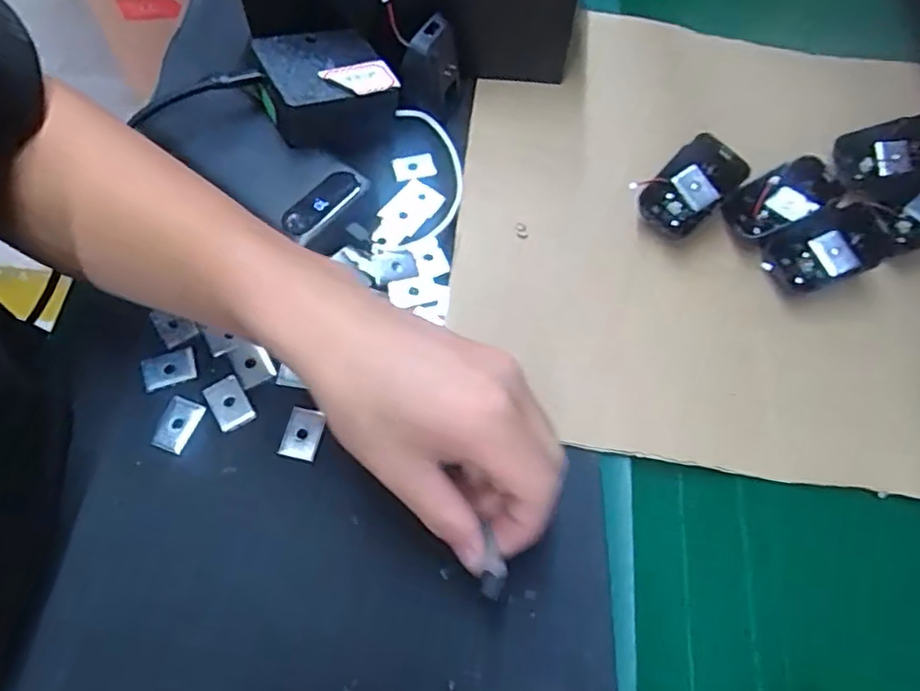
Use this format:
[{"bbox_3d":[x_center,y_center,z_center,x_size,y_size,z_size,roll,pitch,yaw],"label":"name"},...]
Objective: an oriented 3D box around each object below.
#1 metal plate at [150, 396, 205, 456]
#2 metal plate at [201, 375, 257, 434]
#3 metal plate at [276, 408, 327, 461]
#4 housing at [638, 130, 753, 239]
[{"bbox_3d":[-0.156,0.043,0.353,0.020,0.004,0.029,21,66,6],"label":"metal plate"},{"bbox_3d":[-0.130,0.032,0.360,0.020,0.004,0.030,-30,70,-16],"label":"metal plate"},{"bbox_3d":[-0.087,0.049,0.355,0.020,0.004,0.028,13,65,3],"label":"metal plate"},{"bbox_3d":[0.152,-0.104,0.424,0.064,0.028,0.042,-38,73,-19],"label":"housing"}]

